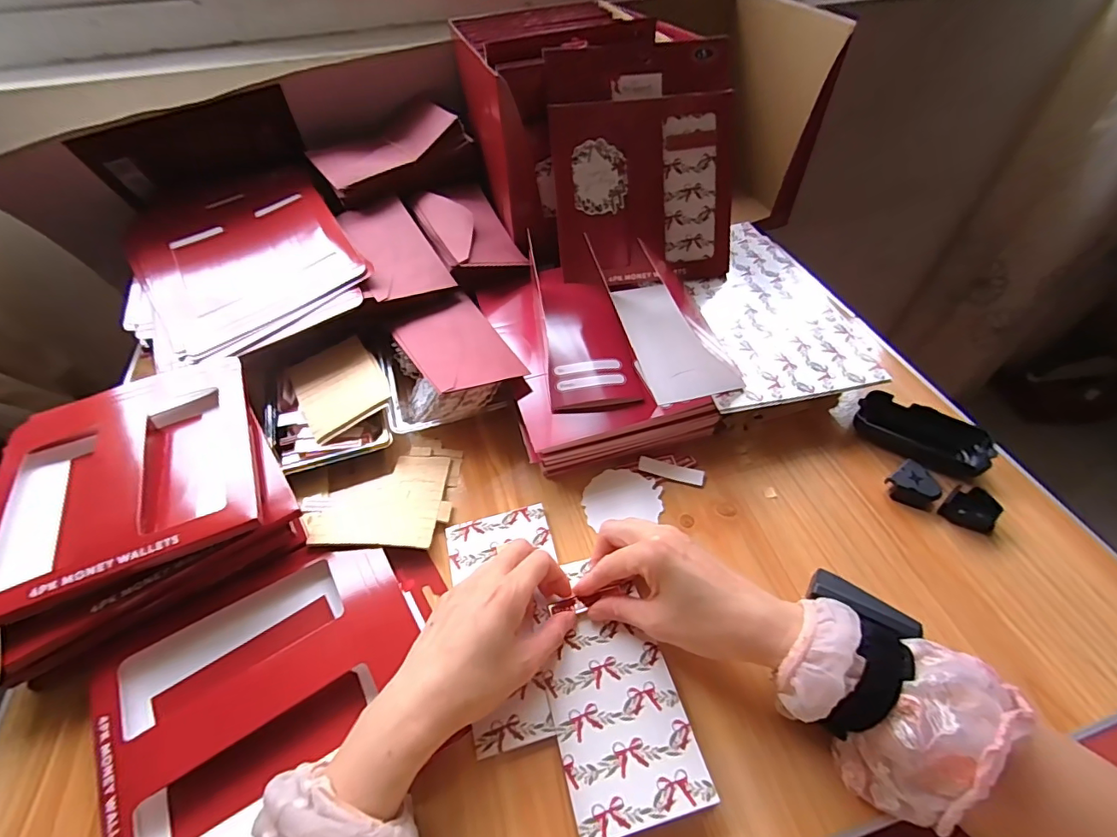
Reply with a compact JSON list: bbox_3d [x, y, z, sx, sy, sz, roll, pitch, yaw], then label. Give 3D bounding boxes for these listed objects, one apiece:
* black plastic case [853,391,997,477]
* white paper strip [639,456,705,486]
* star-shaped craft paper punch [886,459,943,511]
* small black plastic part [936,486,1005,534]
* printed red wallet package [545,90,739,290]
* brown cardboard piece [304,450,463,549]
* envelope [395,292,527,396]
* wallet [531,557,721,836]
[{"bbox_3d":[0.343,0.016,0.472,0.109,0.031,0.054,26,55,21],"label":"black plastic case"},{"bbox_3d":[0.106,0.049,0.465,0.061,0.004,0.015,14,65,12],"label":"white paper strip"},{"bbox_3d":[0.317,0.060,0.439,0.038,0.021,0.038,-30,55,-22],"label":"star-shaped craft paper punch"},{"bbox_3d":[0.359,0.078,0.427,0.033,0.018,0.039,-34,57,-25],"label":"small black plastic part"},{"bbox_3d":[0.098,-0.246,0.546,0.197,0.188,0.012,-8,21,-3],"label":"printed red wallet package"},{"bbox_3d":[-0.155,0.068,0.451,0.117,0.017,0.110,1,50,2],"label":"brown cardboard piece"},{"bbox_3d":[-0.106,-0.078,0.509,0.095,0.009,0.157,-21,44,-24],"label":"envelope"},{"bbox_3d":[0.034,0.180,0.345,0.084,0.013,0.166,-12,51,-9],"label":"wallet"}]

